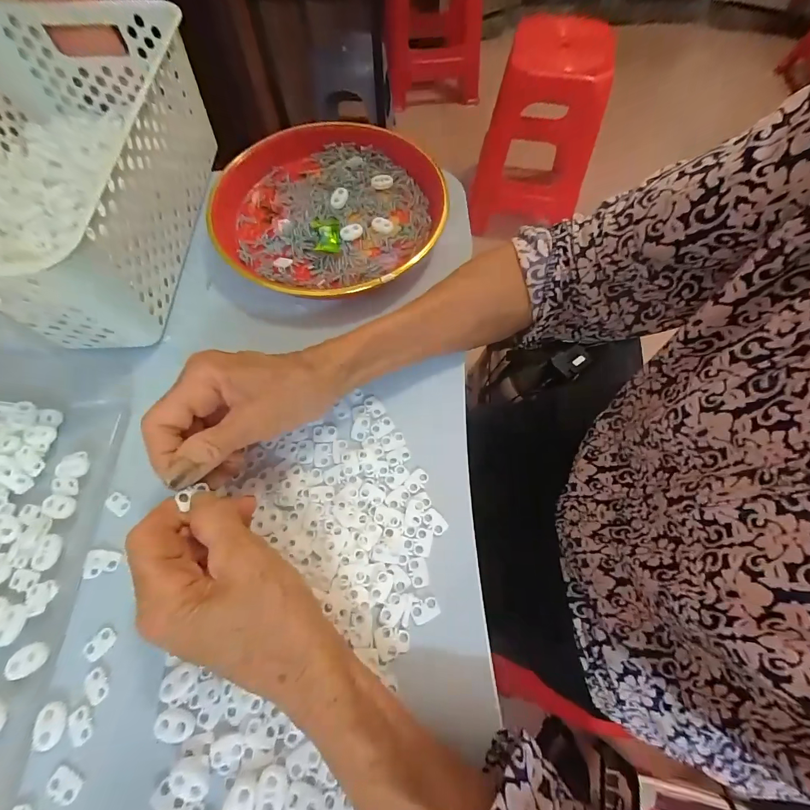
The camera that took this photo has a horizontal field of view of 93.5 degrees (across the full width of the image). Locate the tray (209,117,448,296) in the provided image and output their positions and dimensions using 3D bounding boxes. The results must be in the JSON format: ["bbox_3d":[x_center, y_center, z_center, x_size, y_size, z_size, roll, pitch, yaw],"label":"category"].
[{"bbox_3d":[-0.069,-0.187,0.360,0.213,0.039,0.209,0,65,0],"label":"tray"}]

